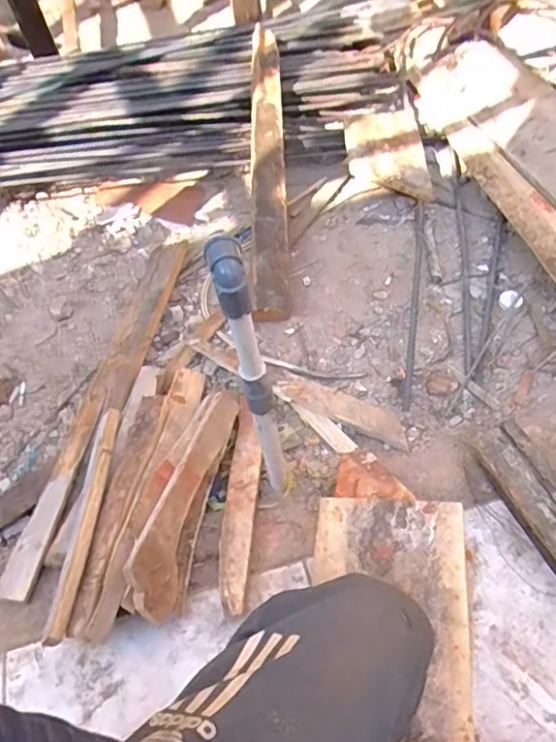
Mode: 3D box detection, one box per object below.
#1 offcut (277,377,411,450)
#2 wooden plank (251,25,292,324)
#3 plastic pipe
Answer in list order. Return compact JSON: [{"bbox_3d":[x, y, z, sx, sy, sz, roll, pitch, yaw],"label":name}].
[{"bbox_3d":[0.109,0.059,0.948,0.224,0.031,0.055,26,63,22],"label":"offcut"},{"bbox_3d":[-0.021,-0.436,1.206,0.072,0.051,0.720,-3,70,3],"label":"wooden plank"},{"bbox_3d":[-0.024,0.029,0.667,0.034,0.441,0.038,-14,55,-3],"label":"plastic pipe"}]

